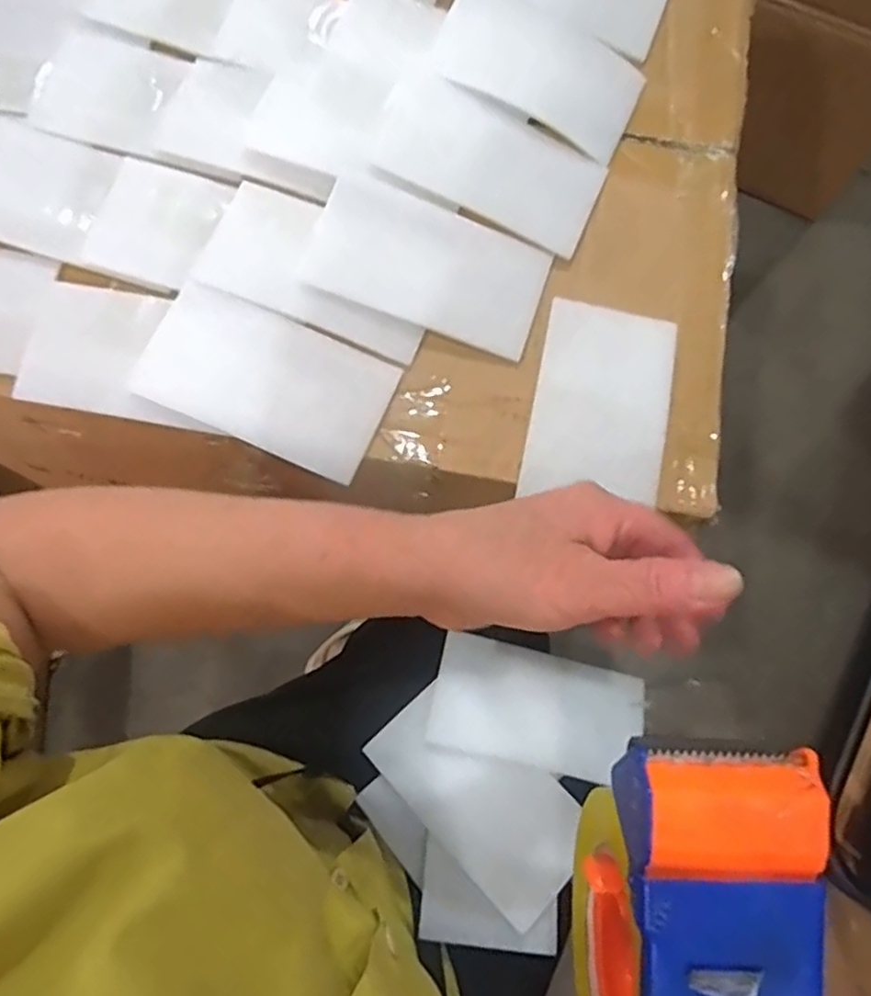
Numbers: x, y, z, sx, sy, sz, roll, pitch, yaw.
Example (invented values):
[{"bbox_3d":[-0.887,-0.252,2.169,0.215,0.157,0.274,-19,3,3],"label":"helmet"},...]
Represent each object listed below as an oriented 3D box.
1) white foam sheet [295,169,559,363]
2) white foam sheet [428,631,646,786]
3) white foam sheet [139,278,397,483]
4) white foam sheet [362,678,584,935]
[{"bbox_3d":[-0.003,-0.147,0.426,0.145,0.006,0.082,20,78,-9],"label":"white foam sheet"},{"bbox_3d":[0.068,0.140,0.452,0.135,0.007,0.077,11,59,8],"label":"white foam sheet"},{"bbox_3d":[-0.098,-0.070,0.401,0.138,0.005,0.079,23,76,-2],"label":"white foam sheet"},{"bbox_3d":[0.027,0.188,0.430,0.140,0.008,0.074,41,80,20],"label":"white foam sheet"}]

